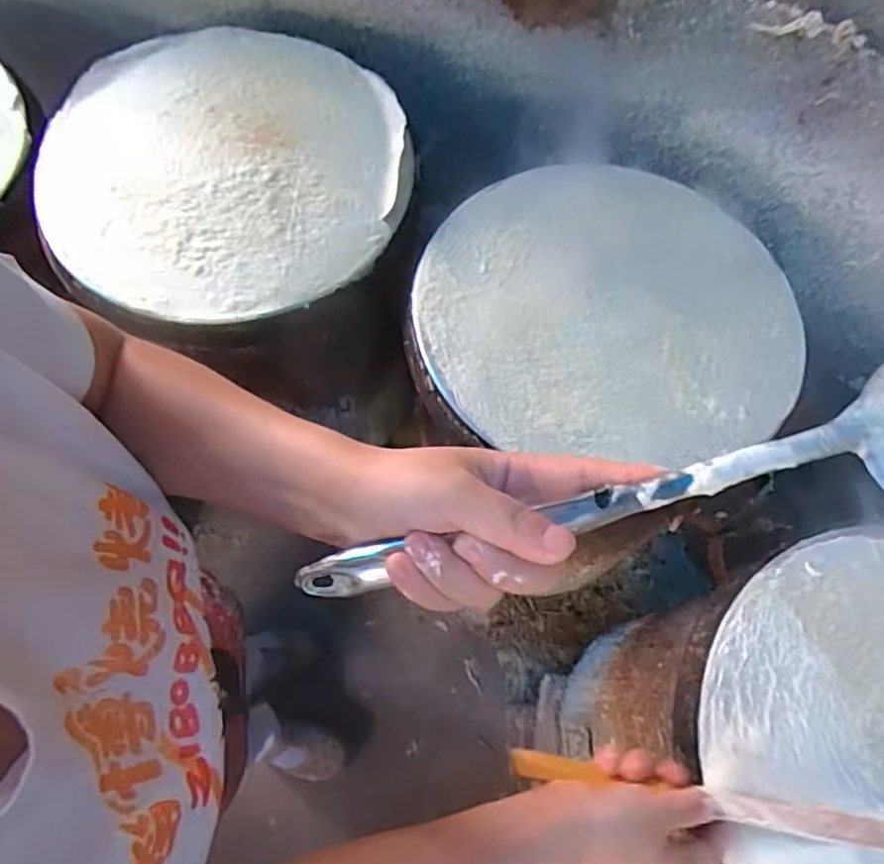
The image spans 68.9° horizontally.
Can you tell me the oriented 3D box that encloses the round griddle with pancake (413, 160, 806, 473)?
[{"bbox_3d":[0.163,-0.135,0.636,0.354,0.032,0.345,0,69,-1],"label":"round griddle with pancake"}]

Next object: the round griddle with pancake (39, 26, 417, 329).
[{"bbox_3d":[-0.233,-0.293,0.685,0.361,0.033,0.410,-24,72,-10],"label":"round griddle with pancake"}]

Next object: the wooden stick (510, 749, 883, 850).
[{"bbox_3d":[0.261,0.277,0.458,0.428,0.024,0.020,11,70,1],"label":"wooden stick"}]

